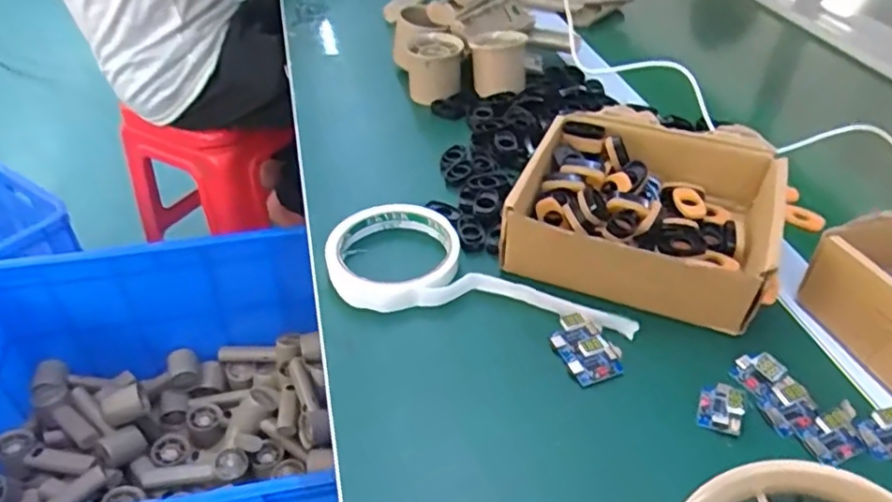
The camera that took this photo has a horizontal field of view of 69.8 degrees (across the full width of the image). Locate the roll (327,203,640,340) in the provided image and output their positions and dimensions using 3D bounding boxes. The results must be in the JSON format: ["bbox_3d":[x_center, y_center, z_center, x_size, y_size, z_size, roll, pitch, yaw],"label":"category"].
[{"bbox_3d":[0.023,0.010,0.442,0.210,0.016,0.097,11,42,12],"label":"roll"}]

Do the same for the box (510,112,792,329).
[{"bbox_3d":[0.142,-0.033,0.451,0.160,0.052,0.152,17,44,18],"label":"box"}]

